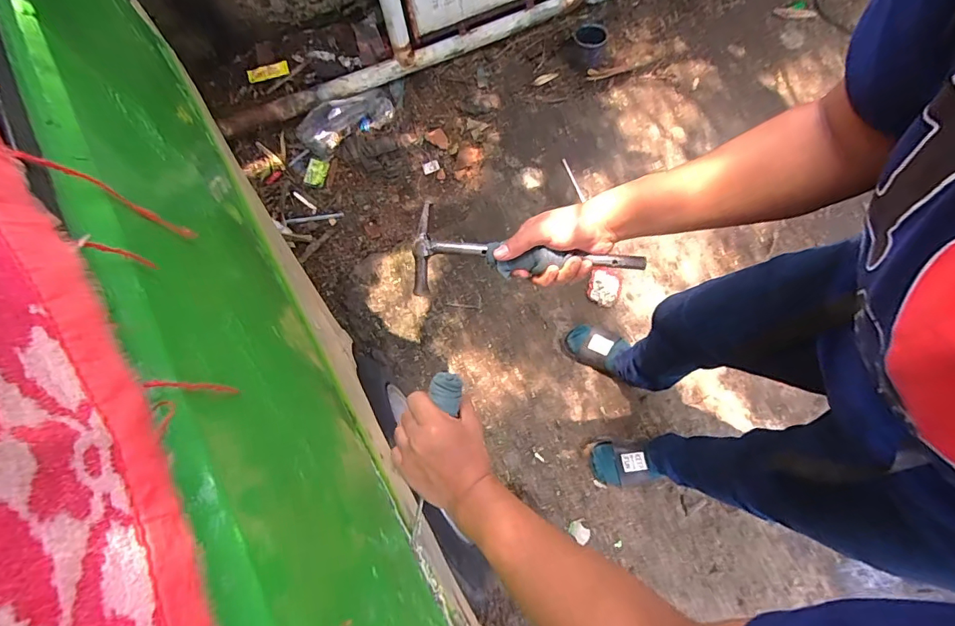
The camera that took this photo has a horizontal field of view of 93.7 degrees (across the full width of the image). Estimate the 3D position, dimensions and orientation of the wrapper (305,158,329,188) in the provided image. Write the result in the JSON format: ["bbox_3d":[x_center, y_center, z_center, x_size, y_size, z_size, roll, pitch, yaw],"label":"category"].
[{"bbox_3d":[-0.500,-0.435,1.393,0.064,0.008,0.087,11,86,-6],"label":"wrapper"}]

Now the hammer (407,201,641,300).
[{"bbox_3d":[0.054,-0.077,0.488,0.246,0.030,0.091,-4,102,6],"label":"hammer"}]

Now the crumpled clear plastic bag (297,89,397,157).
[{"bbox_3d":[-0.410,-0.602,1.386,0.295,0.107,0.086,-26,72,-7],"label":"crumpled clear plastic bag"}]

